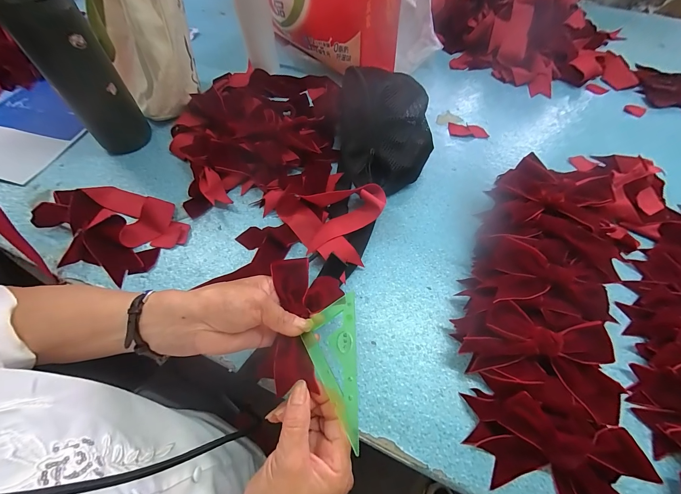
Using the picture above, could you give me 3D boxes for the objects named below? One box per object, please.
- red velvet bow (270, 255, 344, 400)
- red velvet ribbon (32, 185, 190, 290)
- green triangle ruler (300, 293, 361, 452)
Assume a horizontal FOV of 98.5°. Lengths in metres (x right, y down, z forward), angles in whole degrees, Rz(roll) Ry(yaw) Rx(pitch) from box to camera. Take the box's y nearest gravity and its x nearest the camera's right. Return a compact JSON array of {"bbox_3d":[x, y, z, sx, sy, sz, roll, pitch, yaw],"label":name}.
[{"bbox_3d":[-0.037,0.074,0.288,0.064,0.016,0.123,0,71,-1],"label":"red velvet bow"},{"bbox_3d":[-0.311,-0.032,0.401,0.177,0.031,0.132,37,66,19],"label":"red velvet ribbon"},{"bbox_3d":[-0.010,0.106,0.262,0.050,0.004,0.121,-10,62,18],"label":"green triangle ruler"}]

